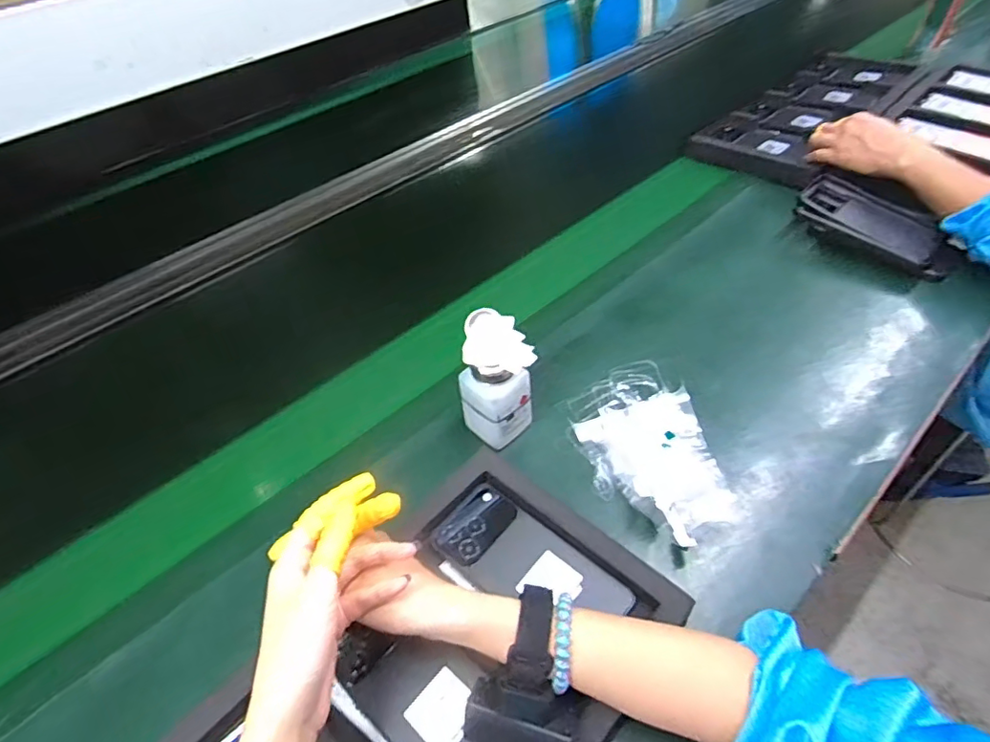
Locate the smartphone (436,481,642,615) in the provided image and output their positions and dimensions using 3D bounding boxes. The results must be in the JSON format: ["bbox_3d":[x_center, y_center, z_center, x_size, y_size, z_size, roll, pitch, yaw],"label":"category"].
[{"bbox_3d":[0.024,0.158,0.448,0.157,0.011,0.071,32,58,30],"label":"smartphone"}]

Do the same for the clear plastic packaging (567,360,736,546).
[{"bbox_3d":[0.145,0.070,0.530,0.118,0.024,0.187,-15,47,-8],"label":"clear plastic packaging"}]

